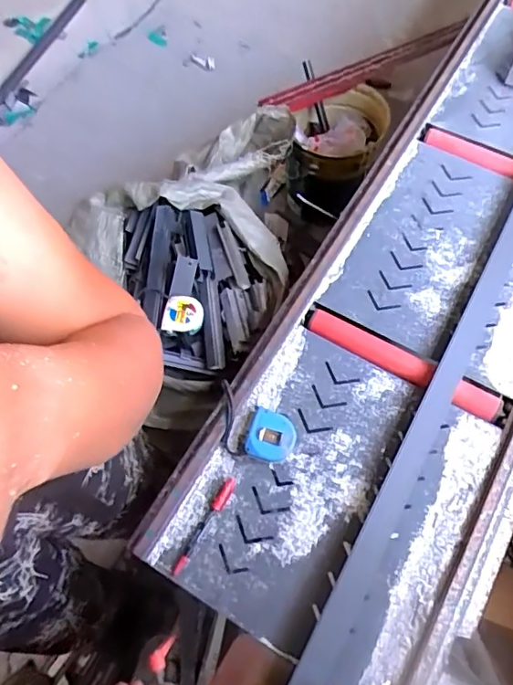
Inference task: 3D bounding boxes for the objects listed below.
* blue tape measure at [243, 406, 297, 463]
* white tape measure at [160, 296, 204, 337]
[{"bbox_3d":[0.021,0.132,0.755,0.067,0.031,0.066,16,66,11],"label":"blue tape measure"},{"bbox_3d":[-0.123,-0.044,0.924,0.067,0.035,0.065,-1,65,1],"label":"white tape measure"}]

